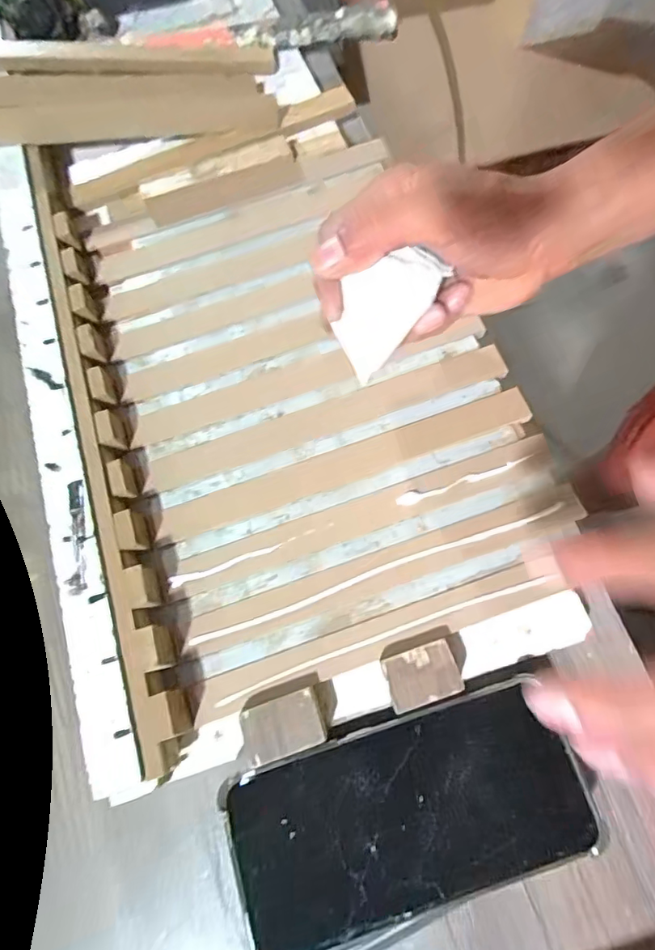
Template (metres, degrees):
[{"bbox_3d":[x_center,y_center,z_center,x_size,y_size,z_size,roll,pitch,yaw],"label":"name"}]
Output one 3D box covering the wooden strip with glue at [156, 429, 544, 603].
[{"bbox_3d":[0.019,0.023,0.280,0.223,0.004,0.021,-19,71,-2],"label":"wooden strip with glue"}]

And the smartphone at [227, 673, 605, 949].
[{"bbox_3d":[0.037,0.155,0.228,0.159,0.011,0.076,-16,71,-3],"label":"smartphone"}]

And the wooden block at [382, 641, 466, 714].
[{"bbox_3d":[0.046,0.099,0.246,0.035,0.012,0.025,-17,71,-3],"label":"wooden block"}]

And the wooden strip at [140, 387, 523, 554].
[{"bbox_3d":[0.007,-0.006,0.290,0.229,0.004,0.022,-19,71,-2],"label":"wooden strip"}]

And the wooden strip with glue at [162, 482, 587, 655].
[{"bbox_3d":[0.029,0.050,0.265,0.226,0.013,0.022,-19,71,-3],"label":"wooden strip with glue"}]

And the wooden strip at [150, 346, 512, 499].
[{"bbox_3d":[-0.002,-0.035,0.296,0.227,0.011,0.023,-19,71,-3],"label":"wooden strip"}]

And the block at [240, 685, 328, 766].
[{"bbox_3d":[-0.022,0.122,0.242,0.039,0.009,0.025,-18,71,-3],"label":"block"}]

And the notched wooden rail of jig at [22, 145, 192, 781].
[{"bbox_3d":[-0.141,-0.051,0.297,0.023,0.023,0.412,-19,71,-3],"label":"notched wooden rail of jig"}]

